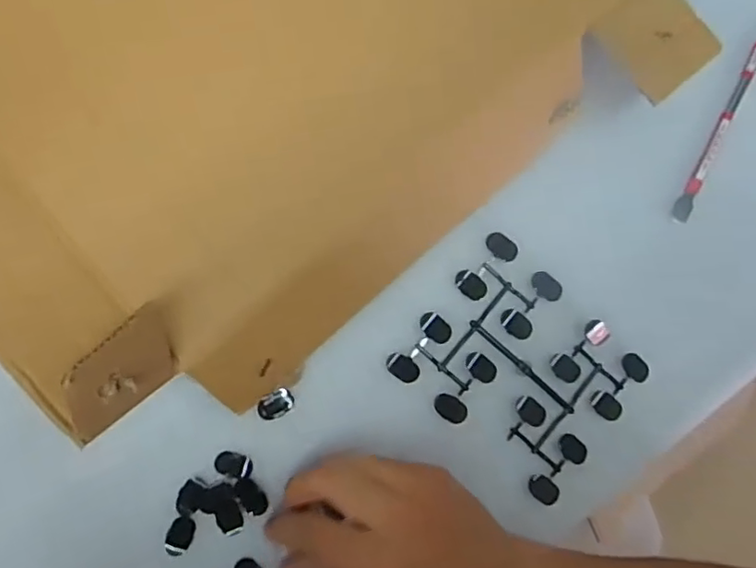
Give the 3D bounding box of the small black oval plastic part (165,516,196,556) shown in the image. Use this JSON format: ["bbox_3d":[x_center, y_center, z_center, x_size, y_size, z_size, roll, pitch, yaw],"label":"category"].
[{"bbox_3d":[-0.103,0.131,0.327,0.013,0.004,0.020,24,82,-5],"label":"small black oval plastic part"}]

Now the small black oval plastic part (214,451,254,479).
[{"bbox_3d":[-0.076,0.096,0.333,0.019,0.004,0.012,12,84,-7],"label":"small black oval plastic part"}]

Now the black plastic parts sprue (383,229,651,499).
[{"bbox_3d":[0.082,0.046,0.357,0.121,0.005,0.096,40,81,-3],"label":"black plastic parts sprue"}]

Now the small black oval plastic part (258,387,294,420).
[{"bbox_3d":[-0.055,0.065,0.338,0.020,0.005,0.013,-30,89,-9],"label":"small black oval plastic part"}]

